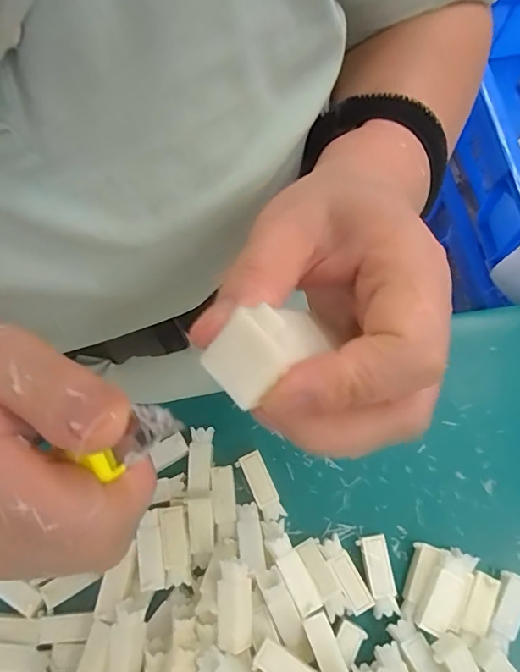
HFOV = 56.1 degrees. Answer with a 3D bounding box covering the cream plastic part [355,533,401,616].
[{"bbox_3d":[0.100,0.202,0.413,0.022,0.018,0.060,-9,69,-2],"label":"cream plastic part"}]

